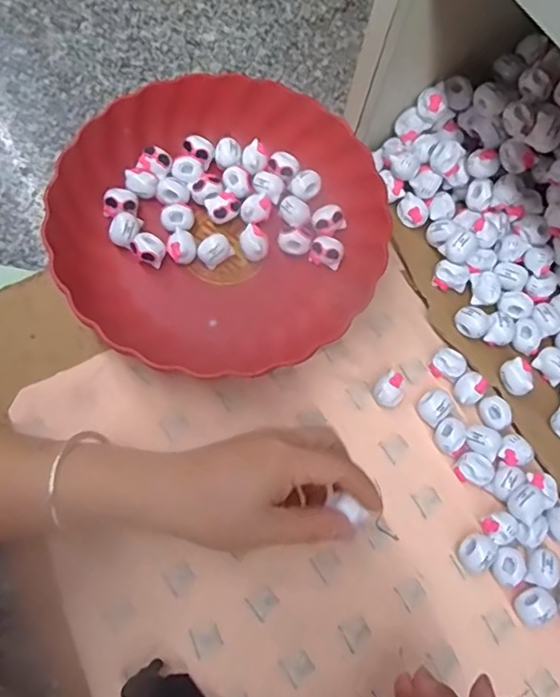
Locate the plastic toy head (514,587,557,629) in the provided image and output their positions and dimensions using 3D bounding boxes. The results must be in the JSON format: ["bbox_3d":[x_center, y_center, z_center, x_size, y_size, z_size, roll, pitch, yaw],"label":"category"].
[{"bbox_3d":[0.169,0.172,0.366,0.020,0.021,0.025,23,71,6],"label":"plastic toy head"}]

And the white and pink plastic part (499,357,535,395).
[{"bbox_3d":[0.173,0.021,0.401,0.018,0.017,0.024,-18,72,-9],"label":"white and pink plastic part"}]

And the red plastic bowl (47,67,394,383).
[{"bbox_3d":[-0.044,-0.095,0.421,0.236,0.054,0.237,1,70,-2],"label":"red plastic bowl"}]

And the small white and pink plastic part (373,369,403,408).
[{"bbox_3d":[0.080,0.031,0.402,0.021,0.021,0.022,1,70,-2],"label":"small white and pink plastic part"}]

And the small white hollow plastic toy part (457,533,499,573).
[{"bbox_3d":[0.134,0.140,0.375,0.023,0.022,0.022,1,70,-2],"label":"small white hollow plastic toy part"}]

